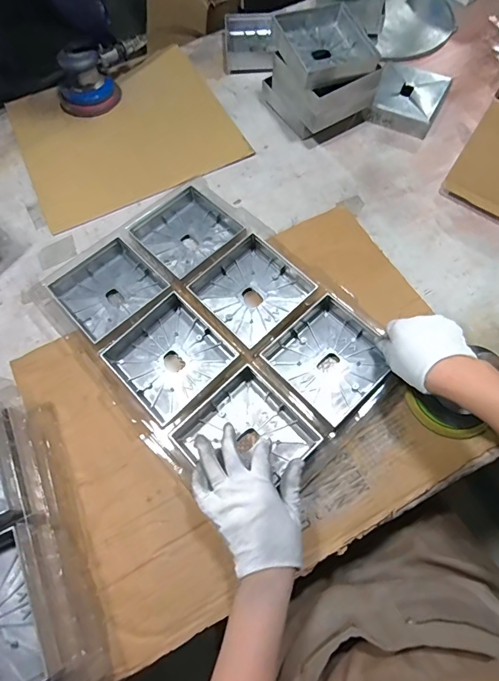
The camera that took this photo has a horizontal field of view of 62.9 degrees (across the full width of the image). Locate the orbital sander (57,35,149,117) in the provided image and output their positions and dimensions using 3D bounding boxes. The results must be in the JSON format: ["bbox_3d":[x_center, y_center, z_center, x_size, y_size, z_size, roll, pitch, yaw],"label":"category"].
[{"bbox_3d":[-0.290,-0.540,0.821,0.205,0.092,0.107,-24,67,-8],"label":"orbital sander"}]

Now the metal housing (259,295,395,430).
[{"bbox_3d":[0.107,0.020,0.540,0.123,0.034,0.135,-41,70,-15],"label":"metal housing"}]

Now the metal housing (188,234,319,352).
[{"bbox_3d":[0.001,-0.078,0.593,0.125,0.041,0.133,-41,70,-14],"label":"metal housing"}]

